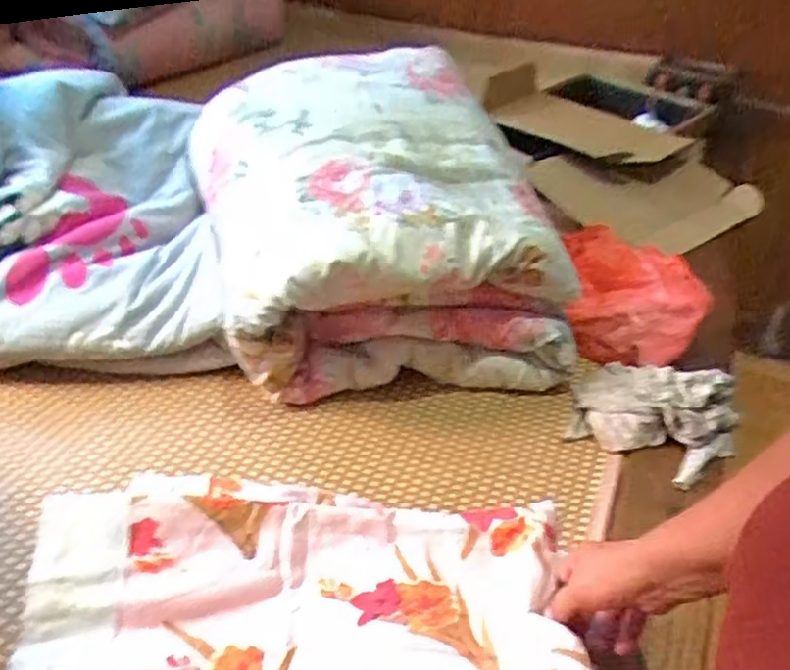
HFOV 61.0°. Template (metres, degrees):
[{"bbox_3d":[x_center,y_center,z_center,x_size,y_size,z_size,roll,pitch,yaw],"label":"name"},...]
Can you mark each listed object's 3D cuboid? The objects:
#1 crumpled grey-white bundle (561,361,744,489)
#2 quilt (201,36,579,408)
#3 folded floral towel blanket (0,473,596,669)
[{"bbox_3d":[0.320,0.092,0.841,0.186,0.091,0.155,29,43,27],"label":"crumpled grey-white bundle"},{"bbox_3d":[-0.032,-0.162,0.963,0.447,0.300,0.513,-8,41,-17],"label":"quilt"},{"bbox_3d":[-0.078,0.243,0.554,0.453,0.066,0.293,4,38,-3],"label":"folded floral towel blanket"}]

